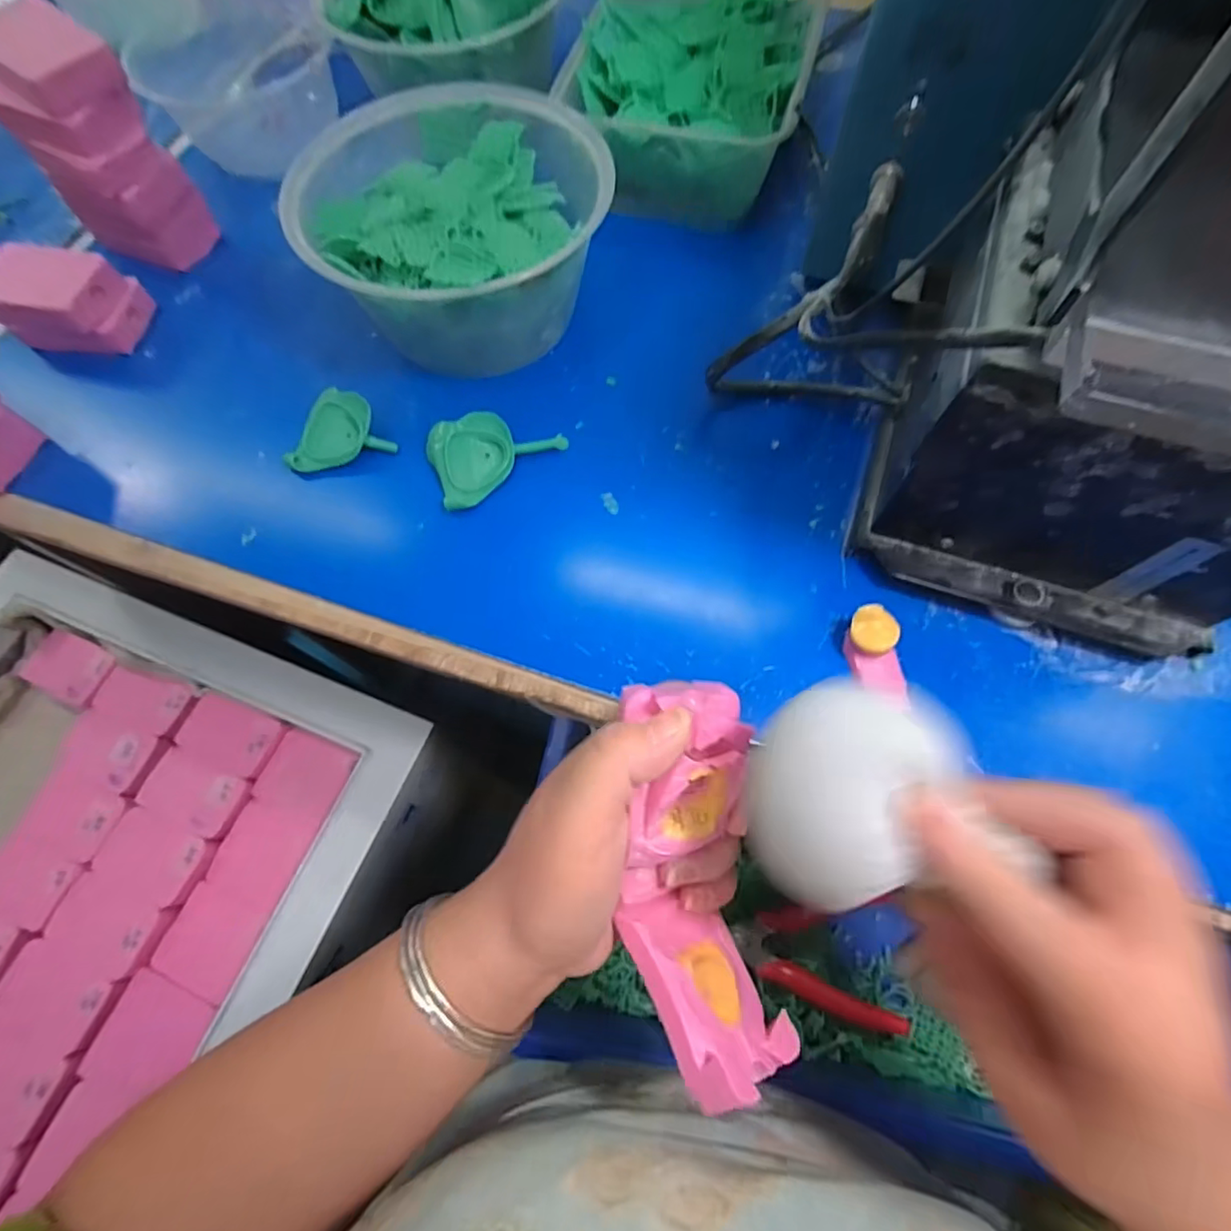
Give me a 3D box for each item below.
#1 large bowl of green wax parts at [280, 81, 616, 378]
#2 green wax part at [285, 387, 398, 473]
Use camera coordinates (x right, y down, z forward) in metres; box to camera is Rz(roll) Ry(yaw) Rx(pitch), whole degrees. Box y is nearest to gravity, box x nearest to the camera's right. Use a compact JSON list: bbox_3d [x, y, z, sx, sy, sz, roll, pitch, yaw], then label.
[{"bbox_3d":[-0.088,-0.215,0.337,0.162,0.073,0.167,-1,69,2],"label":"large bowl of green wax parts"},{"bbox_3d":[-0.156,-0.104,0.327,0.055,0.016,0.040,-18,69,-5],"label":"green wax part"}]

